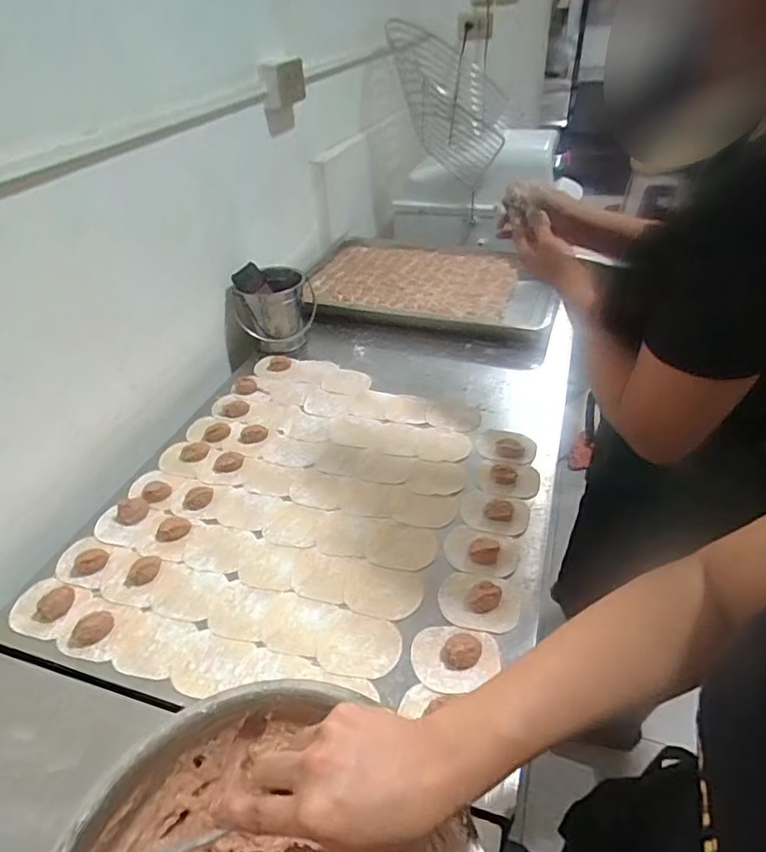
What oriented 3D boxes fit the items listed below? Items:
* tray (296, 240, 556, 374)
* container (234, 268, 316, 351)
[{"bbox_3d":[0.095,-0.312,1.253,0.593,0.047,0.479,12,41,19],"label":"tray"},{"bbox_3d":[-0.211,-0.237,1.107,0.132,0.133,0.134,3,39,8],"label":"container"}]

